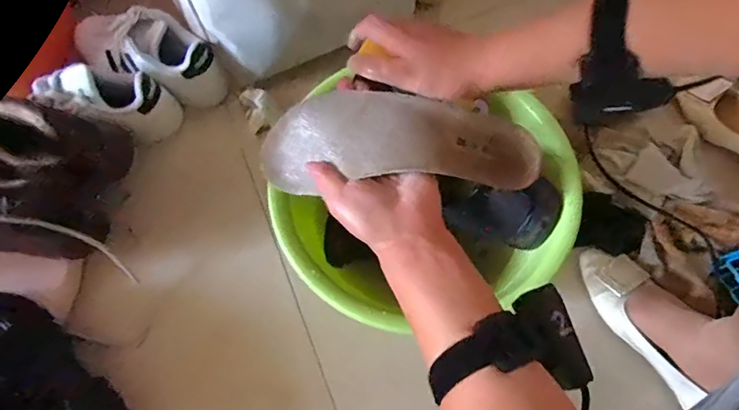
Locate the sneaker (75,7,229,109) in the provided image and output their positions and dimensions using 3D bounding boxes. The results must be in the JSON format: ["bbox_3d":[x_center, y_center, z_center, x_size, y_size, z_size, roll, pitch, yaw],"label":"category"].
[{"bbox_3d":[-0.351,-0.239,0.746,0.271,0.084,0.099,17,68,8],"label":"sneaker"}]

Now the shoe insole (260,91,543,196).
[{"bbox_3d":[0.024,-0.049,0.409,0.246,0.052,0.075,3,66,7],"label":"shoe insole"}]

